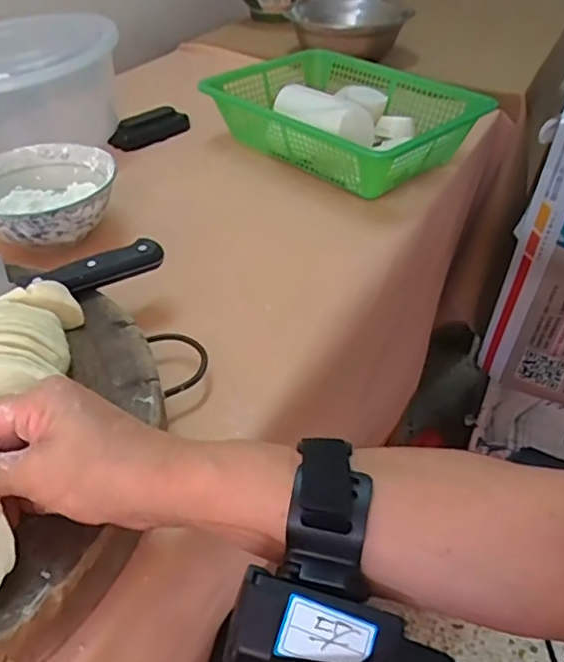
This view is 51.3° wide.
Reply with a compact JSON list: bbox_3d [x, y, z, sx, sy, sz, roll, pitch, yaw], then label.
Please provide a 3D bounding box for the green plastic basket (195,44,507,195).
[{"bbox_3d":[0.067,-0.262,0.723,0.241,0.091,0.313,-26,47,-28],"label":"green plastic basket"}]

